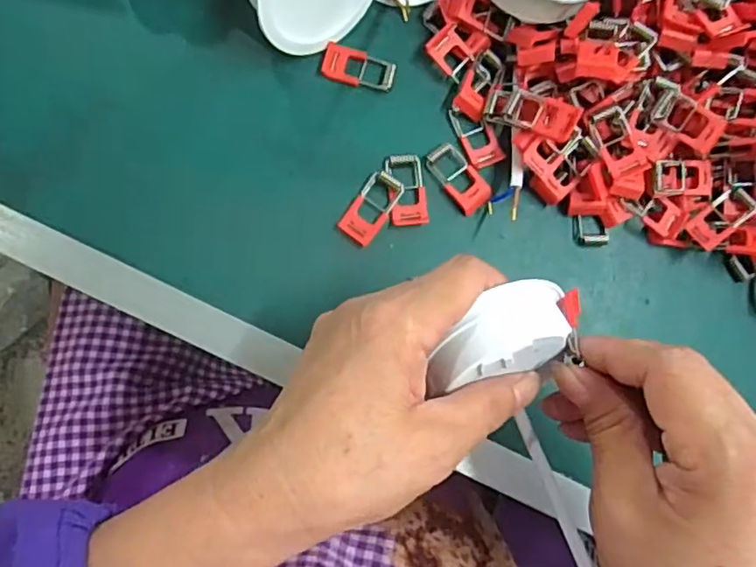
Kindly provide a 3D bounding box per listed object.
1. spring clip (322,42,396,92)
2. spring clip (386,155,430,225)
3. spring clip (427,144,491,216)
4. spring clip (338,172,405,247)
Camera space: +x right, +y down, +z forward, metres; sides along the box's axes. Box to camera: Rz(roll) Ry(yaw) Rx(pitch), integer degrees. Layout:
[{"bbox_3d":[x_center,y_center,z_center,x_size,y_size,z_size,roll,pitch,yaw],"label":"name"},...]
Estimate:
[{"bbox_3d":[-0.010,-0.110,0.319,0.037,0.005,0.018,10,83,-6],"label":"spring clip"},{"bbox_3d":[0.015,-0.048,0.312,0.018,0.004,0.036,-6,85,-8],"label":"spring clip"},{"bbox_3d":[0.041,-0.054,0.317,0.019,0.004,0.037,-39,90,-10],"label":"spring clip"},{"bbox_3d":[-0.003,-0.038,0.308,0.018,0.006,0.037,33,81,-3],"label":"spring clip"}]

